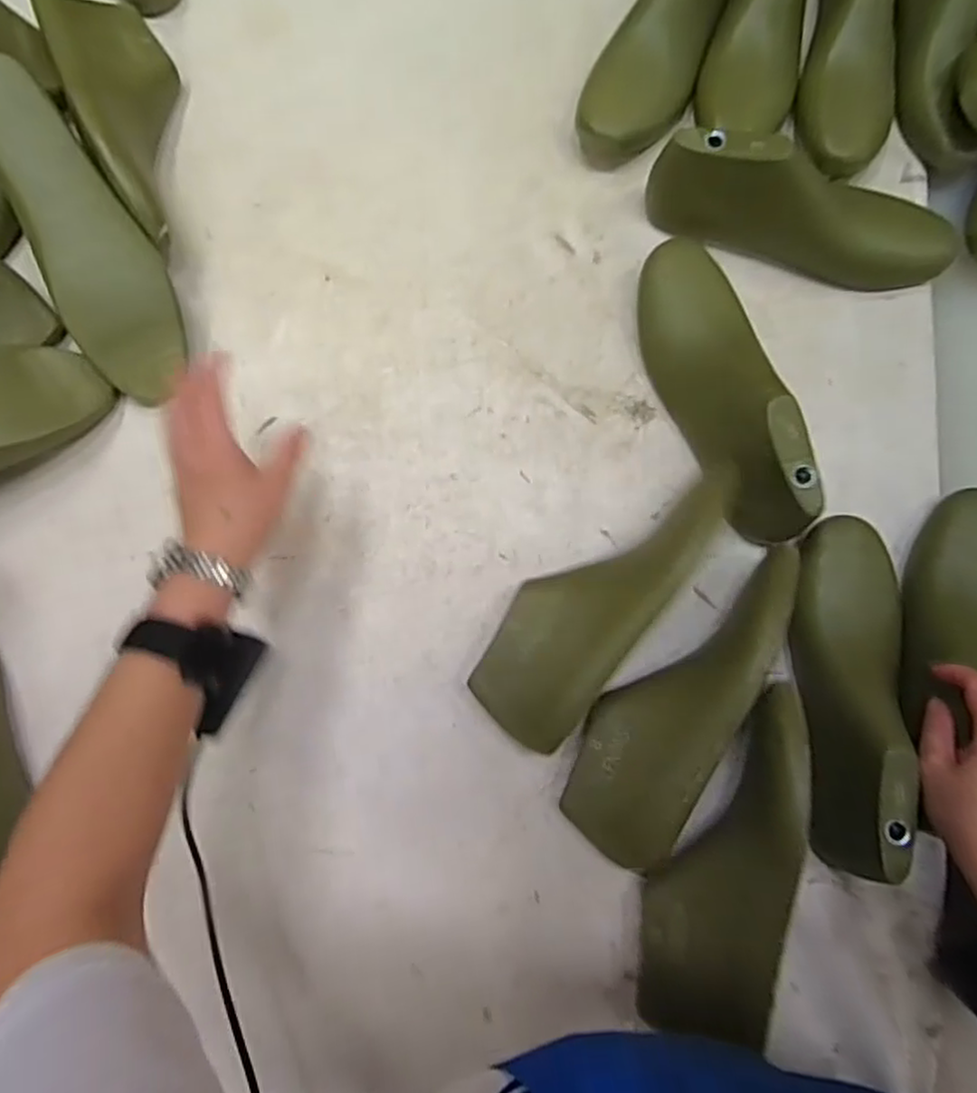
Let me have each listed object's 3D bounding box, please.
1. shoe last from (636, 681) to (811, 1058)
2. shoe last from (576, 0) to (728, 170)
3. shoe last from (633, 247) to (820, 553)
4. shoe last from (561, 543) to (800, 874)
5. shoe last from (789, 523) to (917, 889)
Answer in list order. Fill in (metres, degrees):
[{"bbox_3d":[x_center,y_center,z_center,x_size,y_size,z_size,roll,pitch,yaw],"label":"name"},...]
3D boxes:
[{"bbox_3d":[0.162,0.209,0.470,0.077,0.072,0.228,15,82,2],"label":"shoe last"},{"bbox_3d":[0.147,-0.431,0.574,0.078,0.079,0.221,26,83,4],"label":"shoe last"},{"bbox_3d":[0.172,-0.123,0.518,0.072,0.089,0.242,-10,82,-1],"label":"shoe last"},{"bbox_3d":[0.135,0.101,0.491,0.083,0.068,0.247,30,83,4],"label":"shoe last"},{"bbox_3d":[0.259,0.098,0.482,0.077,0.080,0.247,7,69,1],"label":"shoe last"}]

